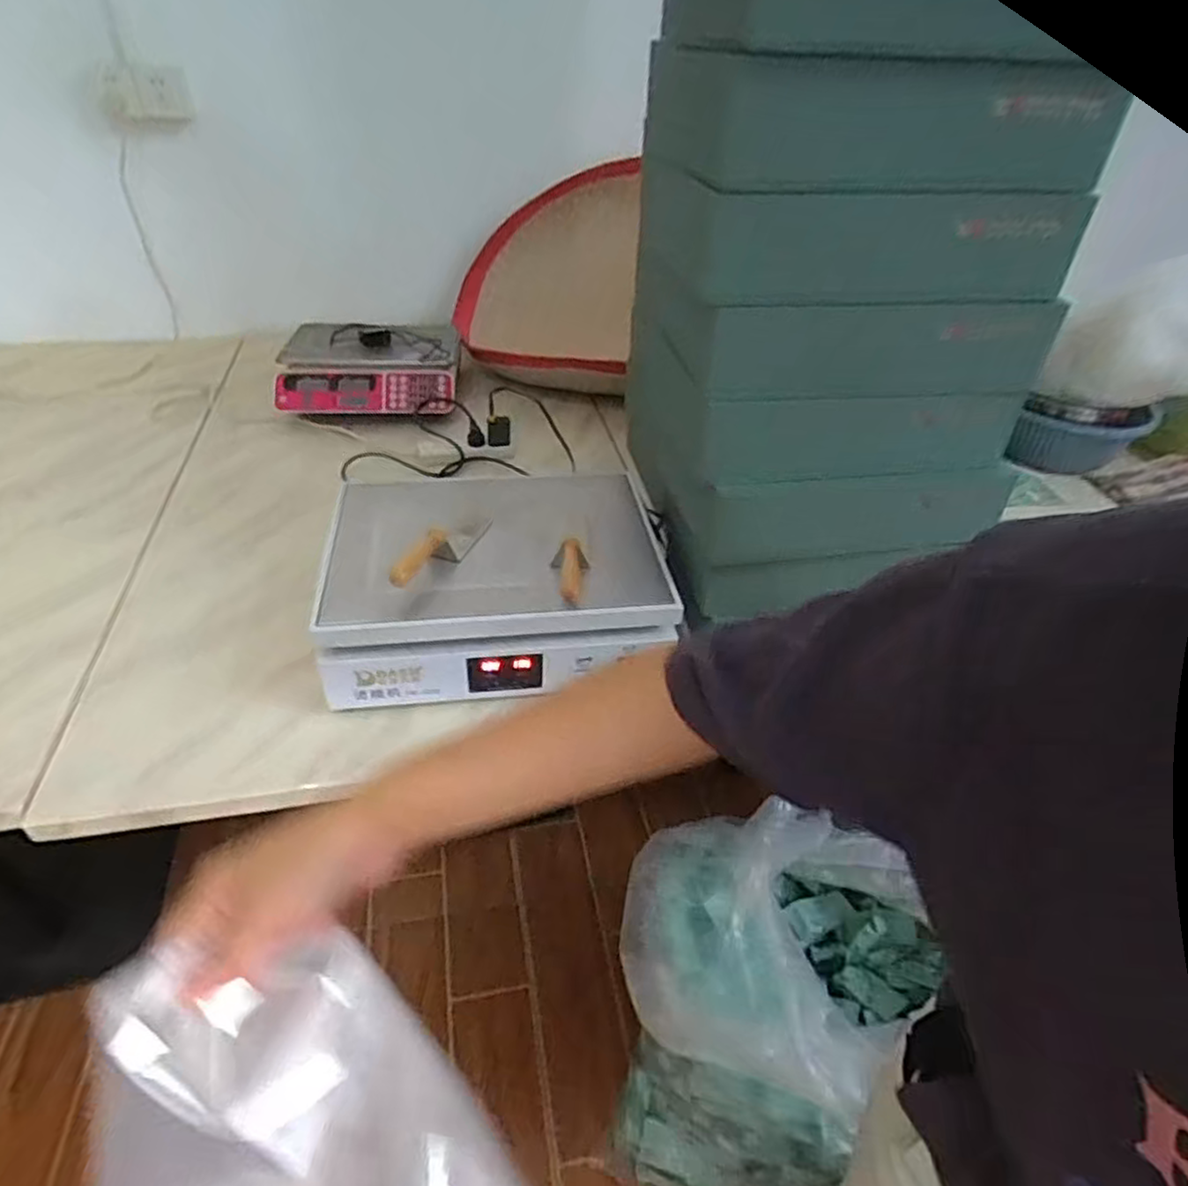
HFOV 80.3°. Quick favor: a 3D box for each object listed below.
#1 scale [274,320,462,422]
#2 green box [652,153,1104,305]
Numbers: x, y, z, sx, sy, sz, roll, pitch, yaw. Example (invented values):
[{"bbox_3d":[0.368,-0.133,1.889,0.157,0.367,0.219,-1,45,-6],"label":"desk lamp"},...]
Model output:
[{"bbox_3d":[-0.452,-0.452,1.443,0.335,0.145,0.219,-3,36,-8],"label":"scale"},{"bbox_3d":[0.252,-0.406,0.763,0.364,0.099,0.334,-3,40,-8],"label":"green box"}]

